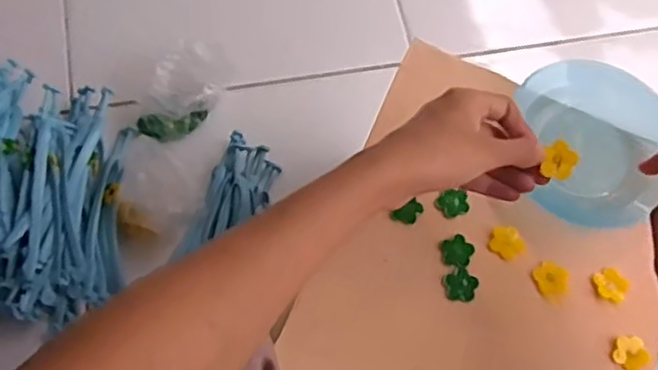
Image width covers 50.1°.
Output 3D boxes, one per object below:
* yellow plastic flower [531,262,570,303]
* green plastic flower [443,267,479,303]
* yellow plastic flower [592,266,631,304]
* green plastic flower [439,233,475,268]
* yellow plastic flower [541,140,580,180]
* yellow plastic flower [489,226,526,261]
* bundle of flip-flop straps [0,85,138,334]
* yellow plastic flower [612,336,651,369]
[{"bbox_3d":[0.153,0.065,0.482,0.025,0.004,0.023,1,68,-3],"label":"yellow plastic flower"},{"bbox_3d":[0.091,0.069,0.485,0.023,0.004,0.022,1,68,-3],"label":"green plastic flower"},{"bbox_3d":[0.196,0.070,0.489,0.020,0.005,0.024,-39,75,-17],"label":"yellow plastic flower"},{"bbox_3d":[0.091,0.047,0.494,0.023,0.004,0.023,1,68,-3],"label":"green plastic flower"},{"bbox_3d":[0.143,-0.014,0.433,0.017,0.008,0.021,29,93,7],"label":"yellow plastic flower"},{"bbox_3d":[0.125,0.041,0.498,0.024,0.004,0.023,1,68,-3],"label":"yellow plastic flower"},{"bbox_3d":[-0.273,0.013,0.713,0.114,0.068,0.244,7,68,0],"label":"bundle of flip-flop straps"},{"bbox_3d":[0.201,0.113,0.469,0.021,0.008,0.023,1,68,-3],"label":"yellow plastic flower"}]

